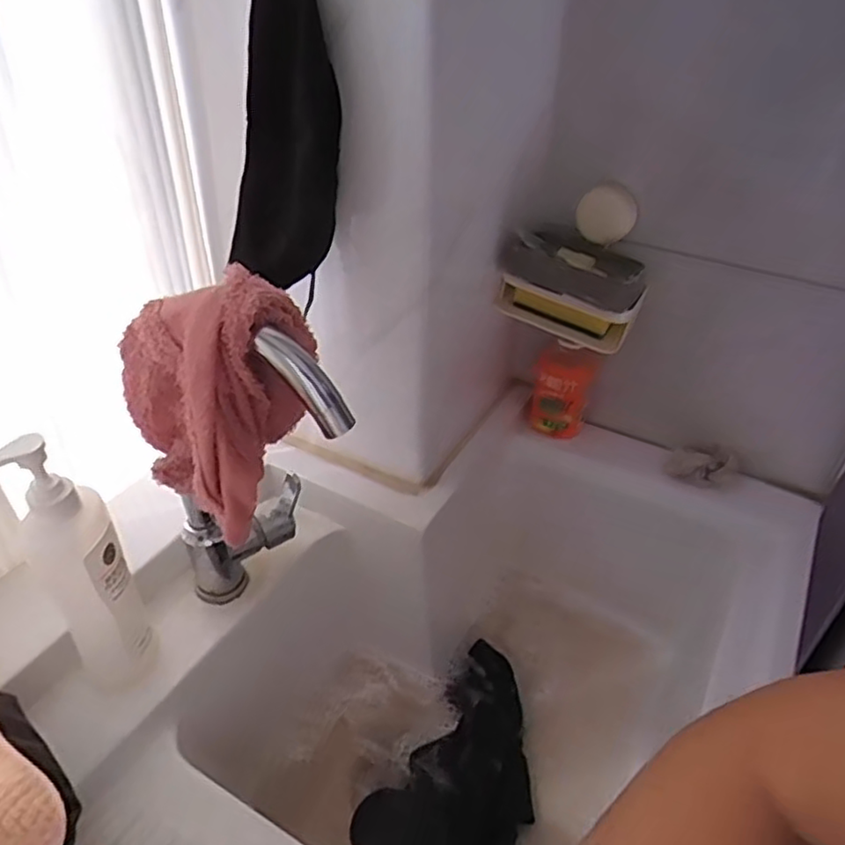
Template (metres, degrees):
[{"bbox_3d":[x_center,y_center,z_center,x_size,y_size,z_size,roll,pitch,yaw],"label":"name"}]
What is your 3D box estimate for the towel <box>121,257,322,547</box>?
[{"bbox_3d":[-0.132,-0.015,0.437,0.124,0.147,0.099,-5,38,-8],"label":"towel"}]

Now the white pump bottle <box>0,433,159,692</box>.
[{"bbox_3d":[-0.246,0.111,0.489,0.060,0.227,0.049,-24,45,-29],"label":"white pump bottle"}]

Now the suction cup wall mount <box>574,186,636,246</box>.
[{"bbox_3d":[0.172,-0.195,0.623,0.054,0.054,0.012,13,39,14],"label":"suction cup wall mount"}]

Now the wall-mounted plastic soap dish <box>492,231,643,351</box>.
[{"bbox_3d":[0.150,-0.130,0.656,0.135,0.087,0.086,27,45,29],"label":"wall-mounted plastic soap dish"}]

